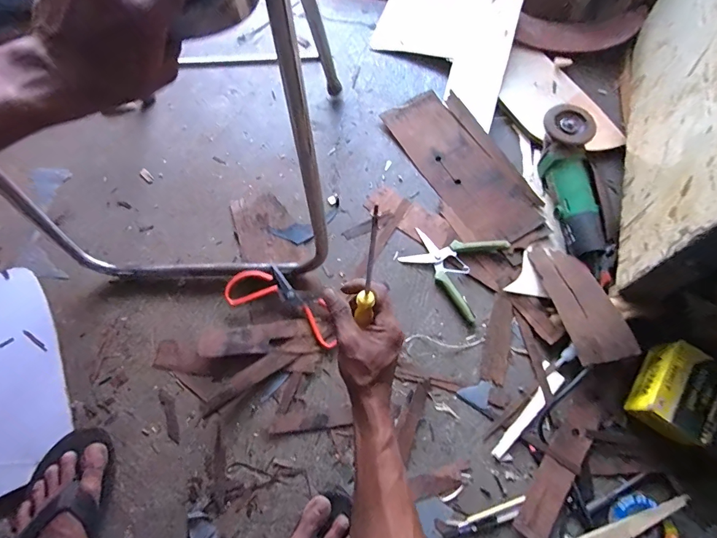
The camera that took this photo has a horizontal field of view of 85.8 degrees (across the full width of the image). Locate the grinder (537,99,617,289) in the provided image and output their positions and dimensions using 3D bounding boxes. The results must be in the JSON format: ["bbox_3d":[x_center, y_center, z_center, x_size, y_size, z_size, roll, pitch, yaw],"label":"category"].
[{"bbox_3d":[0.378,-0.129,0.658,0.086,0.082,0.304,-8,67,-1],"label":"grinder"}]

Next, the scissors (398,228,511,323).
[{"bbox_3d":[0.152,-0.008,0.653,0.148,0.019,0.144,25,71,12],"label":"scissors"}]

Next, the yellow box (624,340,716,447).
[{"bbox_3d":[0.451,0.175,0.542,0.089,0.061,0.124,35,73,15],"label":"yellow box"}]

